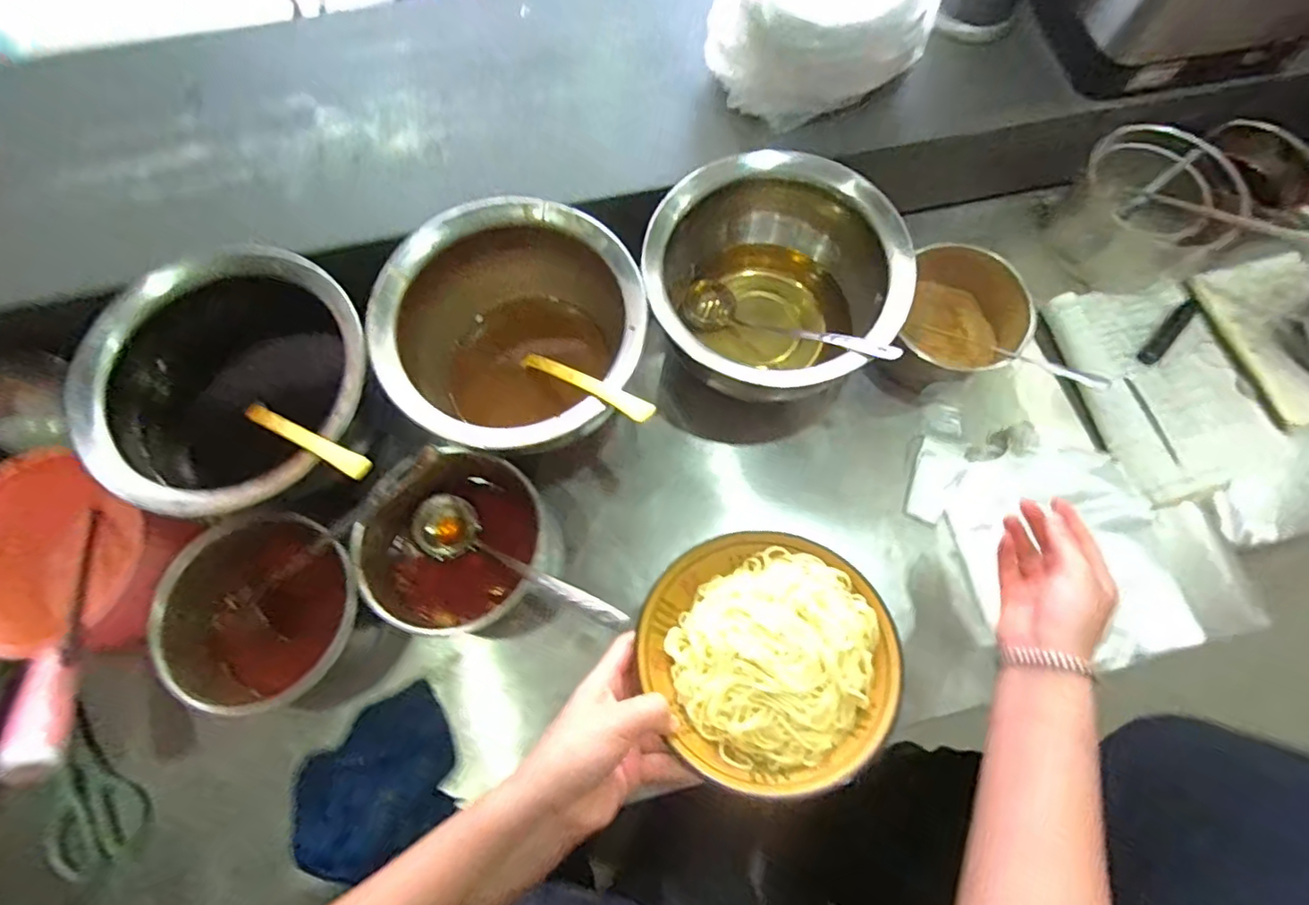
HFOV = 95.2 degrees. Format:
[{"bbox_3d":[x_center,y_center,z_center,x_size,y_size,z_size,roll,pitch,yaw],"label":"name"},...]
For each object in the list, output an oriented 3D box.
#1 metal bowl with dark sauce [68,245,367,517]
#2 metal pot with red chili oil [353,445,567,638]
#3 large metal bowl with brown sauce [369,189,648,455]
[{"bbox_3d":[-0.407,-0.060,0.624,0.269,0.168,0.245,0,71,0],"label":"metal bowl with dark sauce"},{"bbox_3d":[-0.184,0.098,0.591,0.162,0.127,0.168,0,71,0],"label":"metal pot with red chili oil"},{"bbox_3d":[-0.141,-0.109,0.633,0.255,0.156,0.249,0,71,0],"label":"large metal bowl with brown sauce"}]

